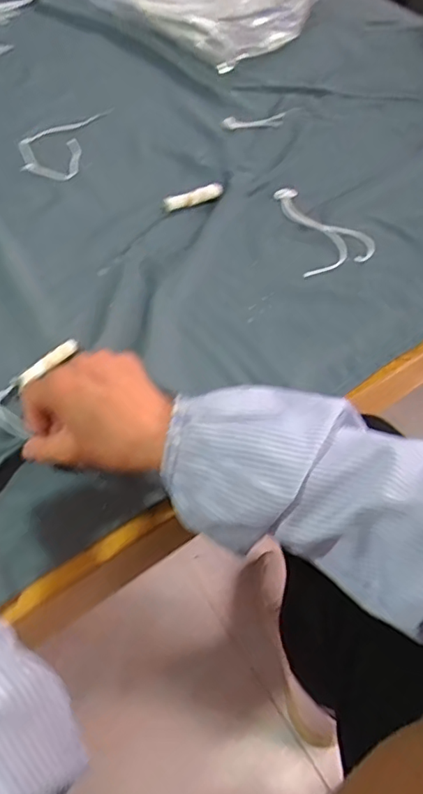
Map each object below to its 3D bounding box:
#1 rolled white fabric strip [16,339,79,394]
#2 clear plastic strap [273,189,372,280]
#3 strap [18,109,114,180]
[{"bbox_3d":[-0.147,-0.031,0.486,0.064,0.007,0.013,-39,66,-20],"label":"rolled white fabric strip"},{"bbox_3d":[0.135,-0.195,0.626,0.092,0.014,0.145,-5,57,-7],"label":"clear plastic strap"},{"bbox_3d":[-0.191,-0.335,0.693,0.074,0.016,0.157,9,56,3],"label":"strap"}]

